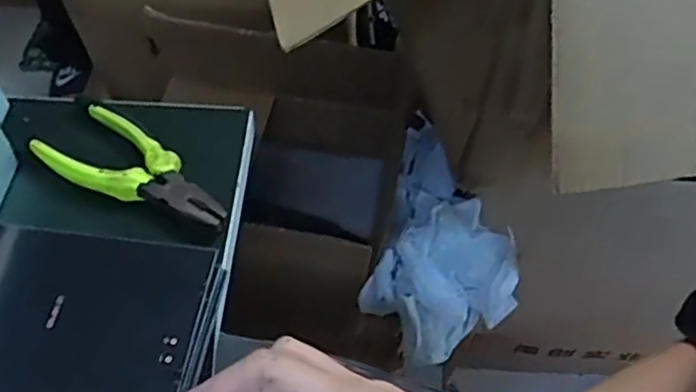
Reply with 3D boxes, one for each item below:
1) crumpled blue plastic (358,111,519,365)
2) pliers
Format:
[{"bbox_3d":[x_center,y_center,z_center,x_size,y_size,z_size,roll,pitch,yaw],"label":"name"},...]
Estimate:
[{"bbox_3d":[0.105,0.042,0.677,0.142,0.092,0.242,15,55,9],"label":"crumpled blue plastic"},{"bbox_3d":[-0.139,-0.012,0.439,0.135,0.022,0.054,29,58,18],"label":"pliers"}]

